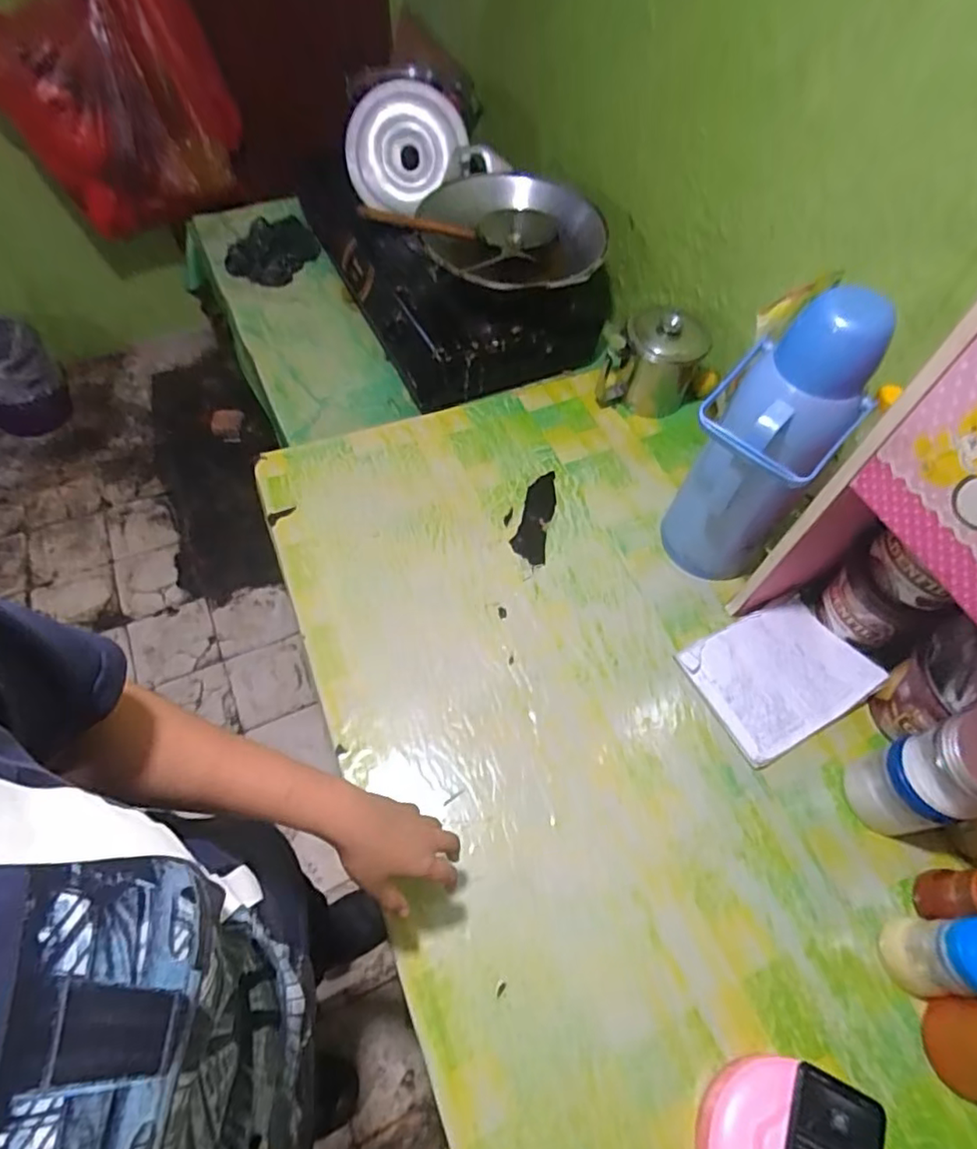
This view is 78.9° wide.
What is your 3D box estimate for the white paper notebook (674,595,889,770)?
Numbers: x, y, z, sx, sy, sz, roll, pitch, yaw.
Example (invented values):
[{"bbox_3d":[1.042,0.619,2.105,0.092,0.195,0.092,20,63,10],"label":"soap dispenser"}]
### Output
[{"bbox_3d":[0.368,0.123,0.752,0.209,0.017,0.157,-24,63,-18],"label":"white paper notebook"}]

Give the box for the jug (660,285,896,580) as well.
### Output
[{"bbox_3d":[0.297,-0.118,0.681,0.127,0.385,0.117,35,62,17],"label":"jug"}]

